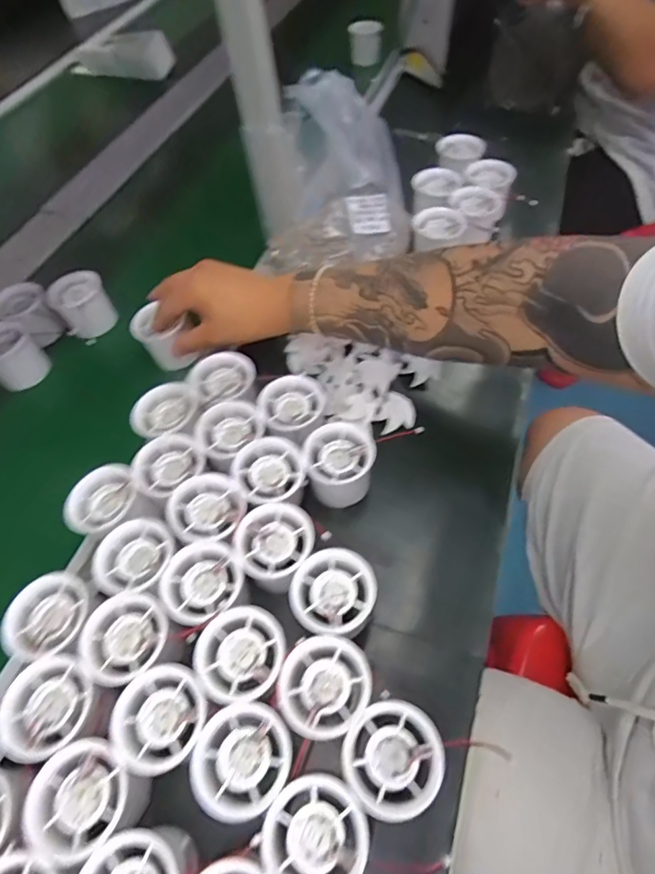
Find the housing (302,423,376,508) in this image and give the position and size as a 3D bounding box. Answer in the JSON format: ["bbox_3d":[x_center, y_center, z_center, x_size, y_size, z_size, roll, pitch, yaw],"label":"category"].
[{"bbox_3d":[0.011,0.025,0.422,0.057,0.055,0.053,-2,57,3],"label":"housing"}]

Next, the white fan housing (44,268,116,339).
[{"bbox_3d":[-0.279,-0.150,0.560,0.059,0.045,0.060,-31,60,-15],"label":"white fan housing"}]

